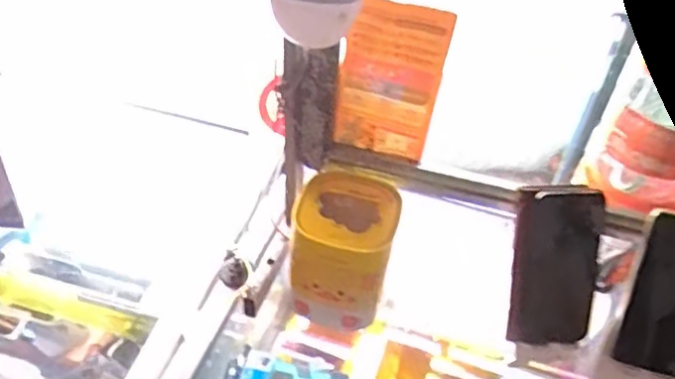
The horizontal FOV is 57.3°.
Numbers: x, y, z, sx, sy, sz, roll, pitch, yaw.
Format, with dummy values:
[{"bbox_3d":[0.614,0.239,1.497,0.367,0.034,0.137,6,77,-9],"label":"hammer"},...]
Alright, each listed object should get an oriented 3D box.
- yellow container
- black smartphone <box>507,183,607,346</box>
[{"bbox_3d":[0.008,0.060,0.664,0.093,0.134,0.108,10,43,4],"label":"yellow container"},{"bbox_3d":[0.220,0.078,0.621,0.086,0.164,0.009,-1,16,-4],"label":"black smartphone"}]

